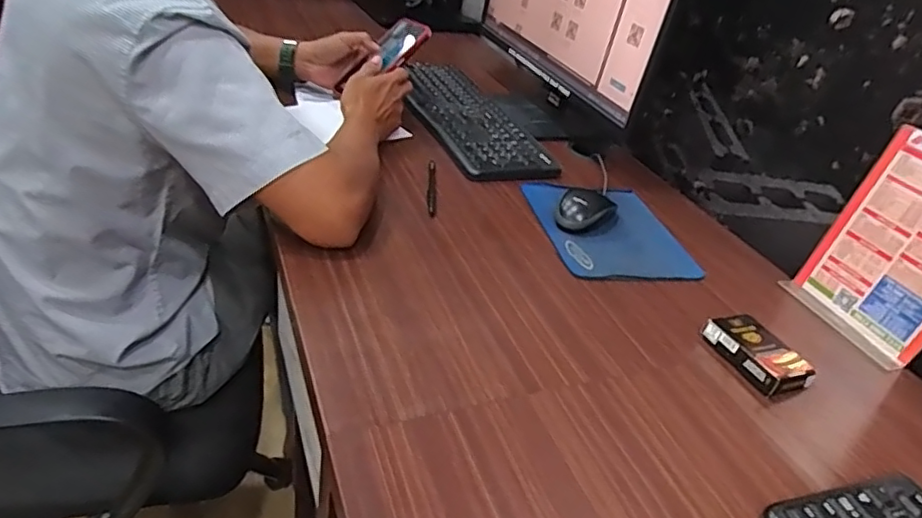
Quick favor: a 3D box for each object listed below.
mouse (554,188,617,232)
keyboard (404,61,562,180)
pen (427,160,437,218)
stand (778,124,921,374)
[{"bbox_3d":[0.157,-0.064,0.745,0.052,0.028,0.086,34,41,31],"label":"mouse"},{"bbox_3d":[-0.001,-0.243,0.971,0.160,0.019,0.435,-8,38,-24],"label":"keyboard"},{"bbox_3d":[-0.038,-0.095,0.768,0.011,0.007,0.150,4,36,-5],"label":"pen"},{"bbox_3d":[0.461,-0.012,0.619,0.062,0.203,0.152,-5,37,-21],"label":"stand"}]

